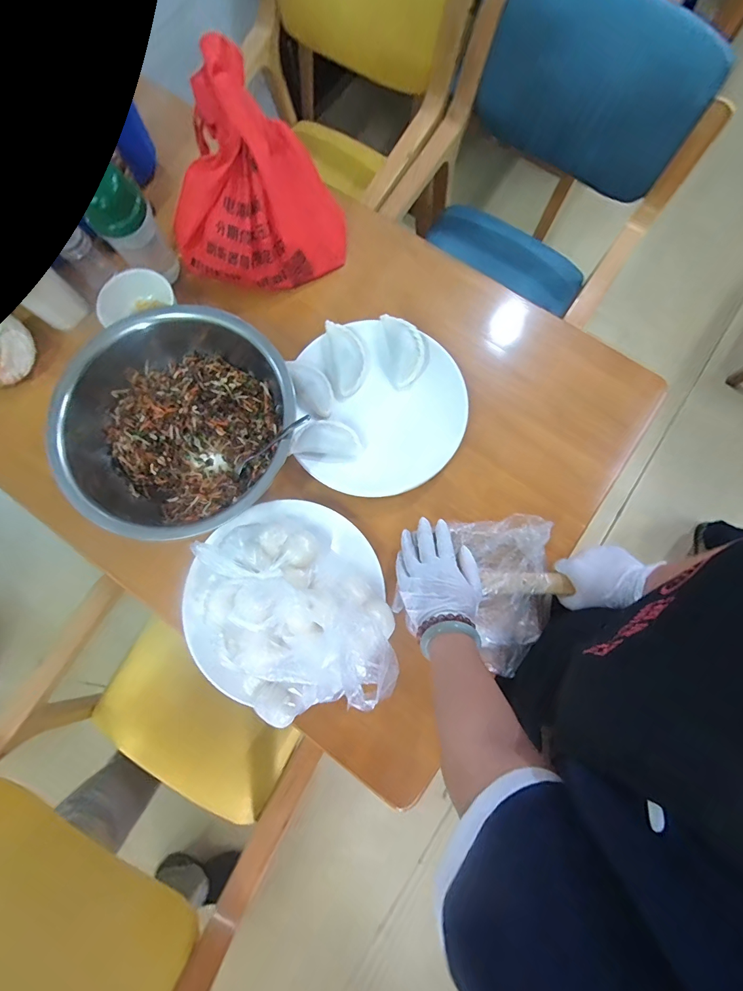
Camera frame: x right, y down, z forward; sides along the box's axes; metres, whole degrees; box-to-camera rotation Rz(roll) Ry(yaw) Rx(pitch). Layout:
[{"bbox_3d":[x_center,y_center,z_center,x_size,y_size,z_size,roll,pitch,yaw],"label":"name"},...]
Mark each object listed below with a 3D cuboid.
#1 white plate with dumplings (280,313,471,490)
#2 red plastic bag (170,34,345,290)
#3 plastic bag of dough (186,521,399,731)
[{"bbox_3d":[0.014,-0.147,0.628,0.267,0.055,0.274,0,79,1],"label":"white plate with dumplings"},{"bbox_3d":[-0.187,-0.472,0.607,0.263,0.229,0.191,10,79,3],"label":"red plastic bag"},{"bbox_3d":[-0.103,0.147,0.511,0.207,0.123,0.271,-32,80,-5],"label":"plastic bag of dough"}]

